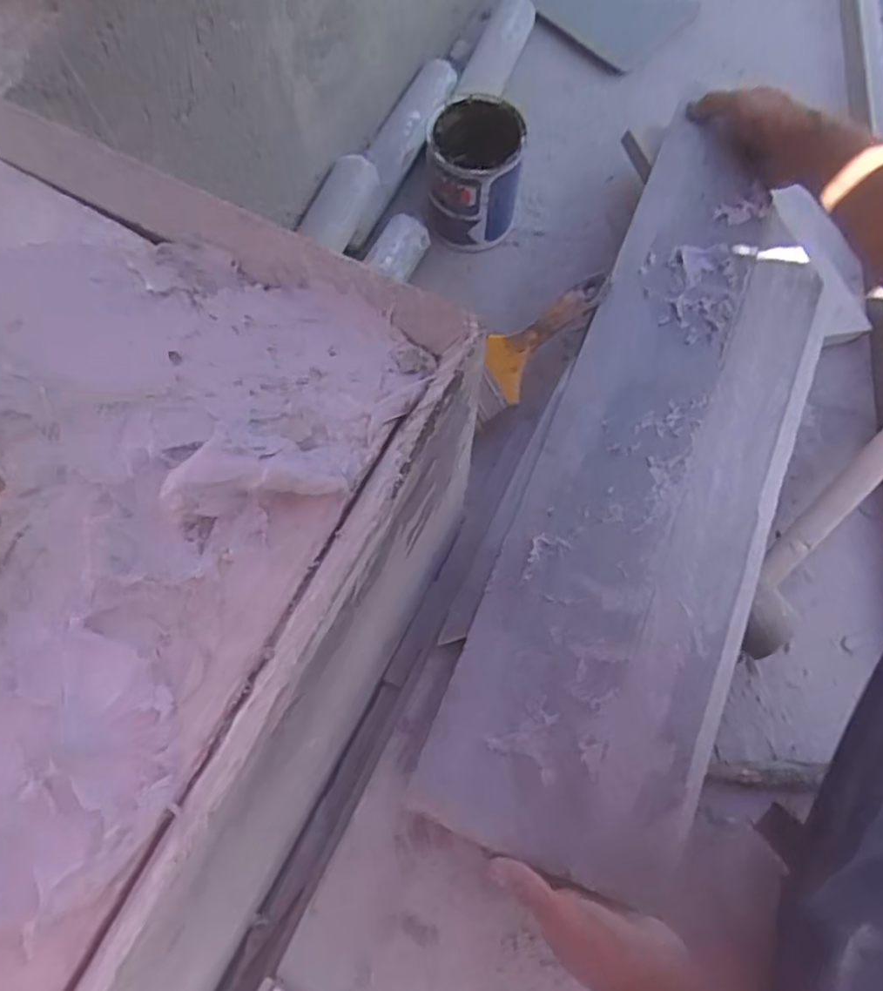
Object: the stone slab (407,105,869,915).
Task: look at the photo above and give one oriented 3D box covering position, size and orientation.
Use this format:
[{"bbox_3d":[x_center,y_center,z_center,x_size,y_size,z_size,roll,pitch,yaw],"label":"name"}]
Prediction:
[{"bbox_3d":[0.198,-0.026,0.605,0.211,0.029,0.667,22,73,6],"label":"stone slab"}]

